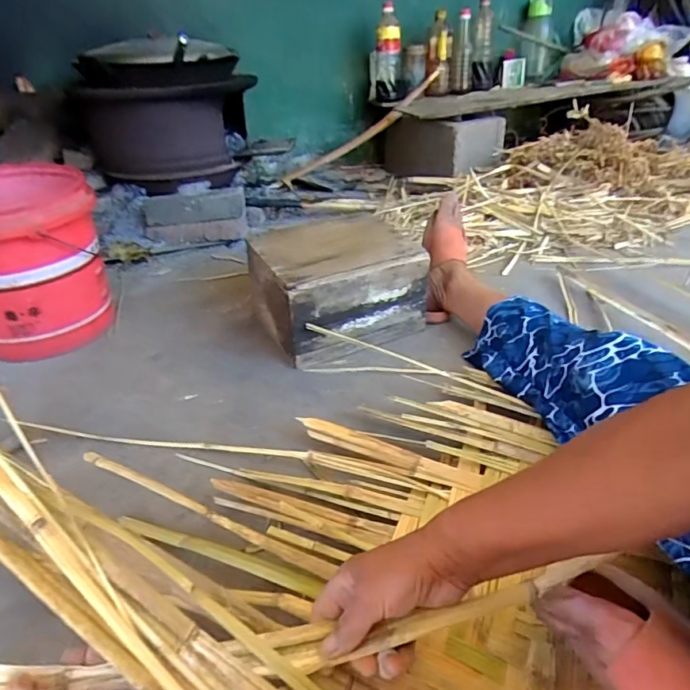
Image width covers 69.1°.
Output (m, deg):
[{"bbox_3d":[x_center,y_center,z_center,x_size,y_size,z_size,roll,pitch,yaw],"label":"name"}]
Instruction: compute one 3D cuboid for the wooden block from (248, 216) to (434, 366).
[{"bbox_3d":[-0.018,-0.113,0.882,0.253,0.148,0.212,-21,37,-23],"label":"wooden block"}]

